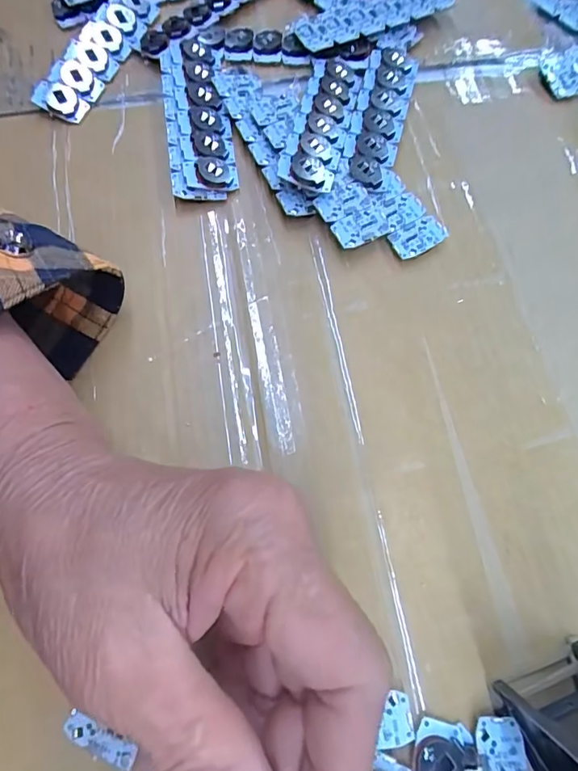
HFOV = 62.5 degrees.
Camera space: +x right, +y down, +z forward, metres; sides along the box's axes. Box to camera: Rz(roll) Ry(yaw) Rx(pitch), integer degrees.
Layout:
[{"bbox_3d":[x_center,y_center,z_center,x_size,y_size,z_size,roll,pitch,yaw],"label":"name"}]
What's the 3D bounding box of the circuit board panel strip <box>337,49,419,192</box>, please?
[{"bbox_3d":[0.052,-0.156,0.277,0.029,0.010,0.107,14,70,7],"label":"circuit board panel strip"}]

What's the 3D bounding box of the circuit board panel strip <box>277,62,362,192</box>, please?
[{"bbox_3d":[0.018,-0.149,0.267,0.029,0.005,0.104,16,64,-5],"label":"circuit board panel strip"}]

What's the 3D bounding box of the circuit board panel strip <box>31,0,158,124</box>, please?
[{"bbox_3d":[-0.116,-0.207,0.291,0.027,0.012,0.110,20,70,9],"label":"circuit board panel strip"}]

